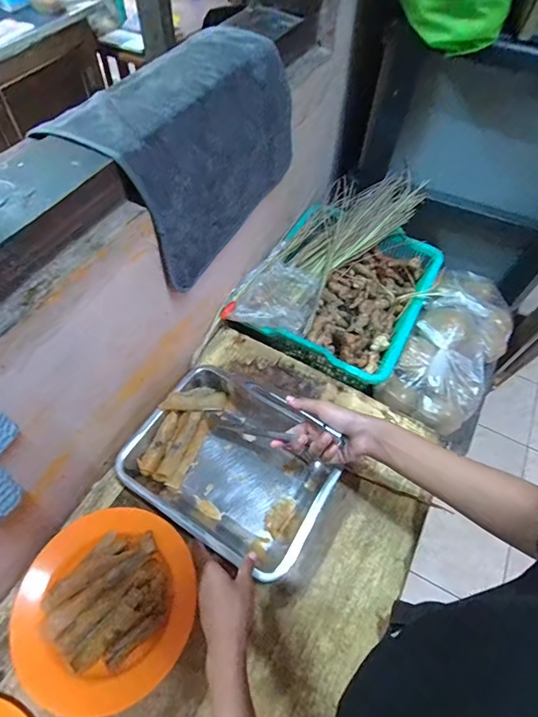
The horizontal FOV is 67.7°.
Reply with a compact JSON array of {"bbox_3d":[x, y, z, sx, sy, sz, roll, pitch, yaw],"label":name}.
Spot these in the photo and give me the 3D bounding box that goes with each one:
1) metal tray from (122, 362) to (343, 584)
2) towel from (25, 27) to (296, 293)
[{"bbox_3d":[-0.046,0.150,0.599,0.279,0.047,0.234,30,60,14],"label":"metal tray"},{"bbox_3d":[-0.101,-0.275,0.542,0.135,0.181,0.310,28,60,13],"label":"towel"}]

